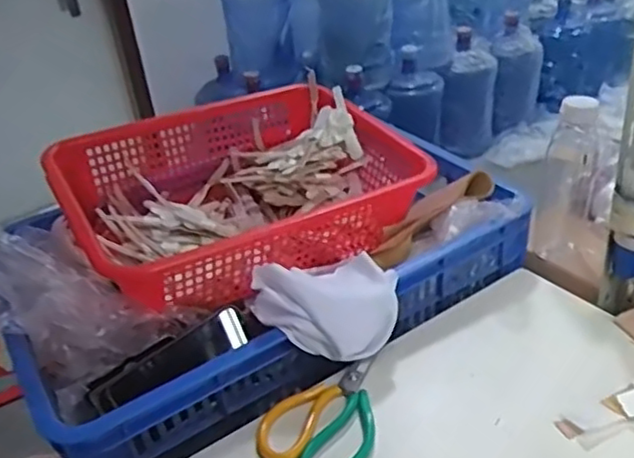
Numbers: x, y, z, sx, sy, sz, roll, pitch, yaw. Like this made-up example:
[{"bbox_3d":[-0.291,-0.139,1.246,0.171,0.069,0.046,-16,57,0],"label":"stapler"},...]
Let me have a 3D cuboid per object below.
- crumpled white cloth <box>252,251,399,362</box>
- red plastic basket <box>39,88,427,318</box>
[{"bbox_3d":[0.016,0.085,0.679,0.154,0.105,0.082,-18,34,-17],"label":"crumpled white cloth"},{"bbox_3d":[-0.092,-0.059,0.857,0.429,0.115,0.313,-21,35,-21],"label":"red plastic basket"}]

